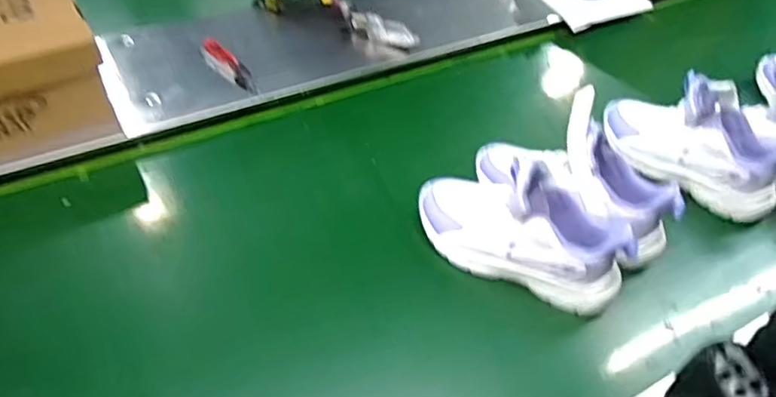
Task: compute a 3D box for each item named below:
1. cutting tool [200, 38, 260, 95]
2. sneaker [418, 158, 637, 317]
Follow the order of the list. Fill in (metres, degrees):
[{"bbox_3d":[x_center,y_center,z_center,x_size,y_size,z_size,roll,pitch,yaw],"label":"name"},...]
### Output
[{"bbox_3d":[-0.235,-0.194,0.854,0.039,0.015,0.146,-26,54,-27],"label":"cutting tool"},{"bbox_3d":[0.150,0.020,0.643,0.230,0.106,0.094,20,48,12],"label":"sneaker"}]

